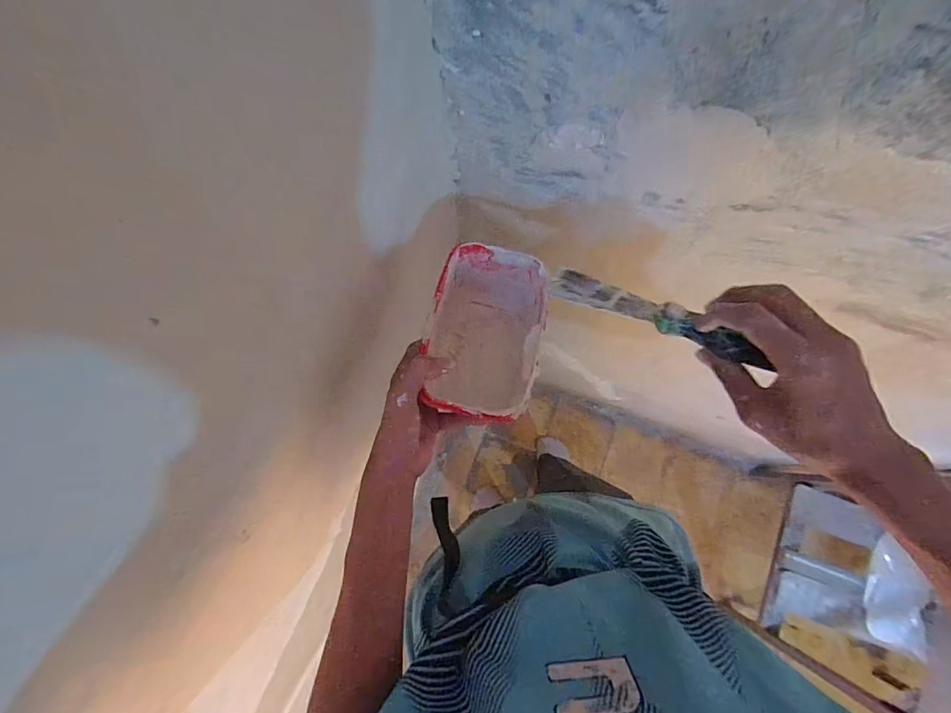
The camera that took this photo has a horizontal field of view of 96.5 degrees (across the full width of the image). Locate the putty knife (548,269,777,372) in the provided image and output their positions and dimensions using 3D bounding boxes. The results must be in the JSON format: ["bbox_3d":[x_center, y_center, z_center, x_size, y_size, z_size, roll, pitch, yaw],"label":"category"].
[{"bbox_3d":[0.137,-0.033,0.332,0.166,0.022,0.034,25,79,18],"label":"putty knife"}]

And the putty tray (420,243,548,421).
[{"bbox_3d":[0.010,-0.019,0.419,0.104,0.086,0.157,9,78,3],"label":"putty tray"}]

